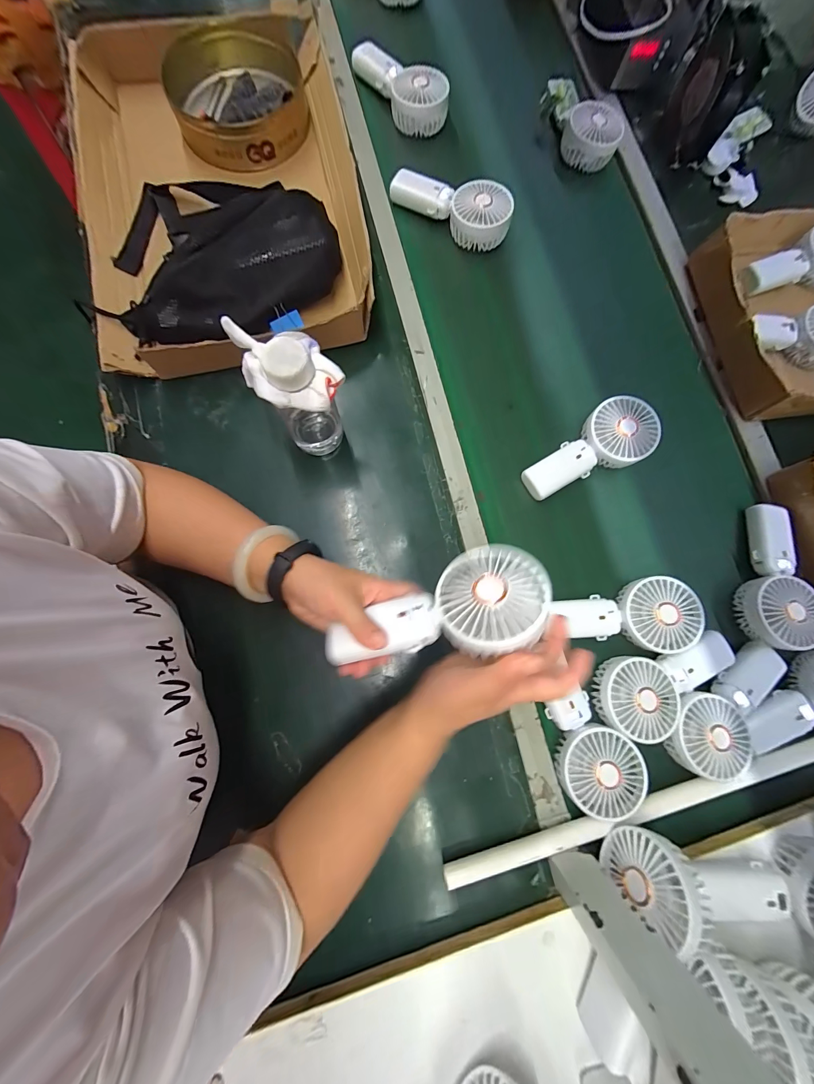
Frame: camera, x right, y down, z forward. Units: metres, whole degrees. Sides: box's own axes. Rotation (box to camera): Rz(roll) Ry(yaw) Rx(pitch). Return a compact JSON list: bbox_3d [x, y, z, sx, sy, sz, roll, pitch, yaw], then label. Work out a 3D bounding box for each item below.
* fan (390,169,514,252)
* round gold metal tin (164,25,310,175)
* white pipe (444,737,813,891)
[{"bbox_3d":[0.064,-0.500,0.519,0.186,0.053,0.081,19,80,2],"label":"fan"},{"bbox_3d":[-0.245,-0.647,0.492,0.184,0.058,0.188,1,79,-4],"label":"round gold metal tin"},{"bbox_3d":[0.368,0.270,0.377,0.673,0.020,0.027,-14,80,-7],"label":"white pipe"}]

